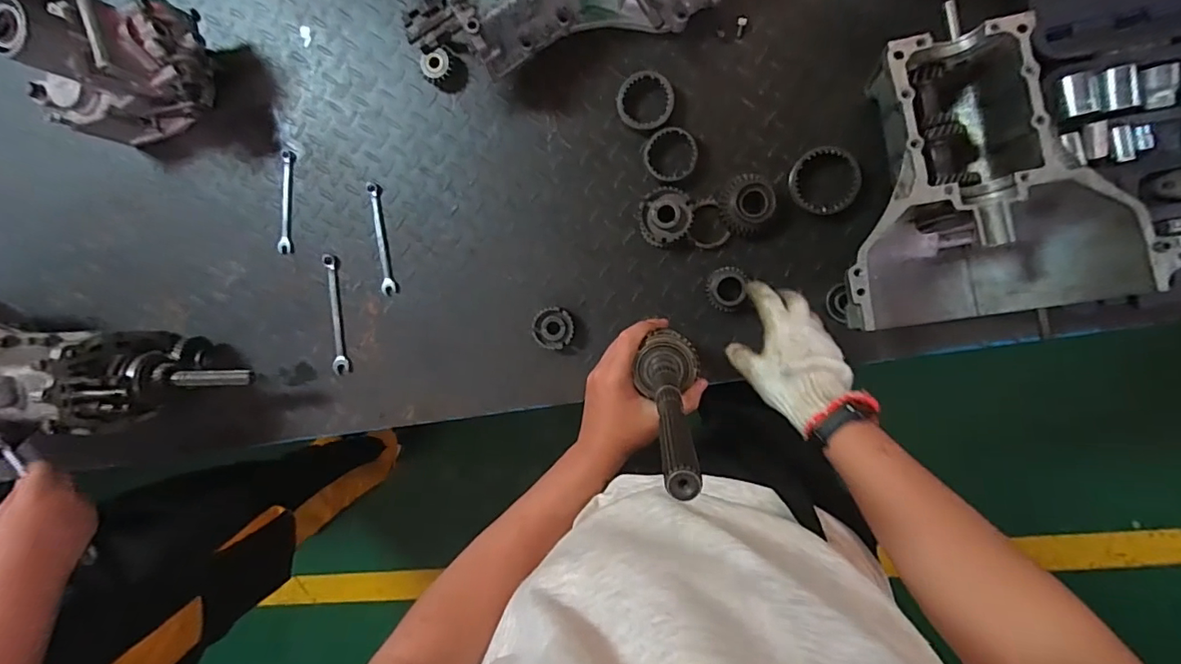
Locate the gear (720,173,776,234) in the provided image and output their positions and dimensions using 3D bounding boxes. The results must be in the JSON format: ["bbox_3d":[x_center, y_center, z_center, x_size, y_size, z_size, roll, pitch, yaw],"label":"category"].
[{"bbox_3d":[0.196,-0.158,0.636,0.065,0.042,0.065,1,94,7],"label":"gear"}]

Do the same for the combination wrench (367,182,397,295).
[{"bbox_3d":[-0.297,-0.132,0.721,0.018,0.004,0.155,-8,93,7],"label":"combination wrench"}]

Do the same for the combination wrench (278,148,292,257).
[{"bbox_3d":[-0.445,-0.189,0.744,0.016,0.006,0.146,5,95,6],"label":"combination wrench"}]

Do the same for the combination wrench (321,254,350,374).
[{"bbox_3d":[-0.372,-0.026,0.744,0.024,0.006,0.170,-2,94,7],"label":"combination wrench"}]

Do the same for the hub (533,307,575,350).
[{"bbox_3d":[-0.051,-0.006,0.692,0.057,0.017,0.055,1,94,7],"label":"hub"}]

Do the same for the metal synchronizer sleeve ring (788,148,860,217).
[{"bbox_3d":[0.292,-0.188,0.636,0.084,0.025,0.084,1,94,7],"label":"metal synchronizer sleeve ring"}]

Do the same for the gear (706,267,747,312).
[{"bbox_3d":[0.175,-0.056,0.660,0.046,0.030,0.057,5,95,6],"label":"gear"}]

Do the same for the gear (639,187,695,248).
[{"bbox_3d":[0.099,-0.149,0.663,0.068,0.030,0.072,1,94,7],"label":"gear"}]

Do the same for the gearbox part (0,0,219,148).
[{"bbox_3d":[-0.628,-0.347,0.666,0.209,0.191,0.136,-8,96,8],"label":"gearbox part"}]

